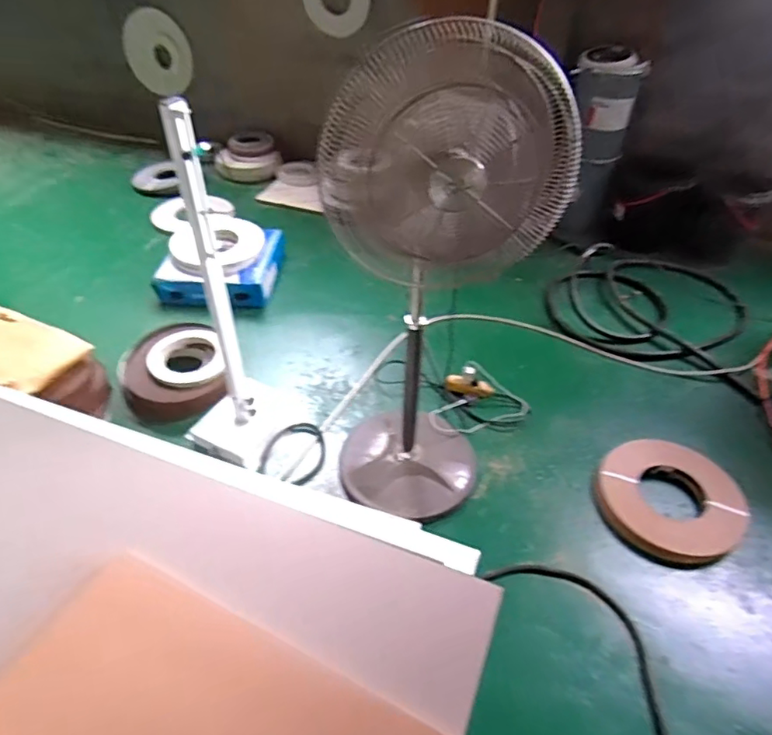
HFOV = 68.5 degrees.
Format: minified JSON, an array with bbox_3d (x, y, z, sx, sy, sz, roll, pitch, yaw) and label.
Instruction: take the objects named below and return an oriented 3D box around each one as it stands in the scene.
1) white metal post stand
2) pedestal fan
[{"bbox_3d":[-0.426,-0.181,1.612,0.262,1.022,0.242,22,47,20],"label":"white metal post stand"},{"bbox_3d":[0.125,-0.128,1.419,0.480,1.241,0.373,7,44,7],"label":"pedestal fan"}]

